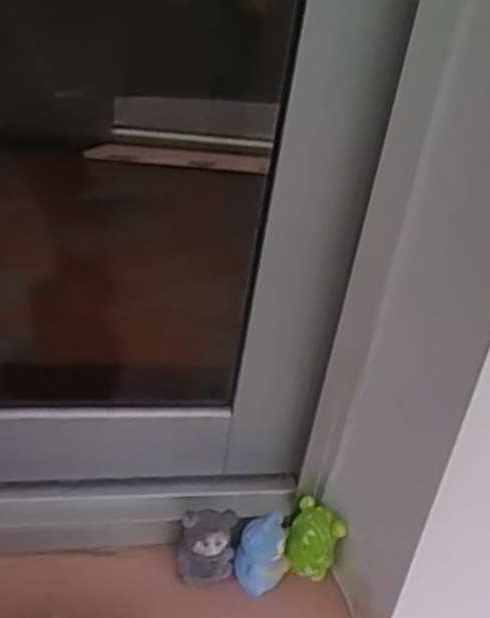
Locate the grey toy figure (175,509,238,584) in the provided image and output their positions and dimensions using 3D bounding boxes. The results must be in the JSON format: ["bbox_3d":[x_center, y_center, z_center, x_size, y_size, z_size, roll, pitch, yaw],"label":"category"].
[{"bbox_3d":[-0.027,0.163,0.504,0.038,0.047,0.025,8,30,-1],"label":"grey toy figure"}]

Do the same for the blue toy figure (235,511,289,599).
[{"bbox_3d":[0.013,0.168,0.505,0.035,0.054,0.030,10,30,2],"label":"blue toy figure"}]

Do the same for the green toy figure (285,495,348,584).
[{"bbox_3d":[0.049,0.166,0.521,0.038,0.050,0.026,15,30,10],"label":"green toy figure"}]

